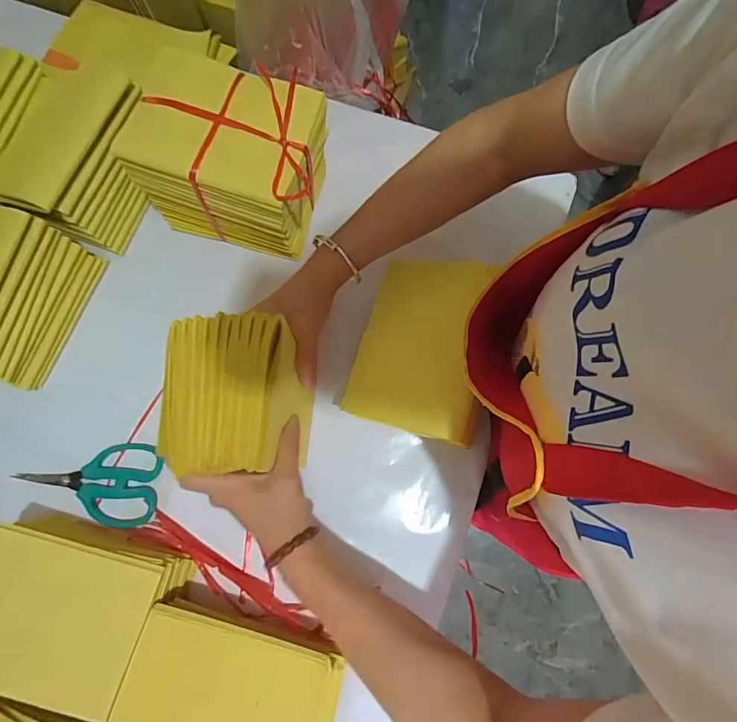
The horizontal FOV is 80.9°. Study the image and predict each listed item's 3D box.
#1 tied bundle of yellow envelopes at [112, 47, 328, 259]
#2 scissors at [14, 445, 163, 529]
[{"bbox_3d":[-0.125,-0.198,0.444,0.176,0.137,0.119,18,79,5],"label":"tied bundle of yellow envelopes"},{"bbox_3d":[-0.291,0.125,0.454,0.145,0.012,0.082,5,78,3],"label":"scissors"}]

